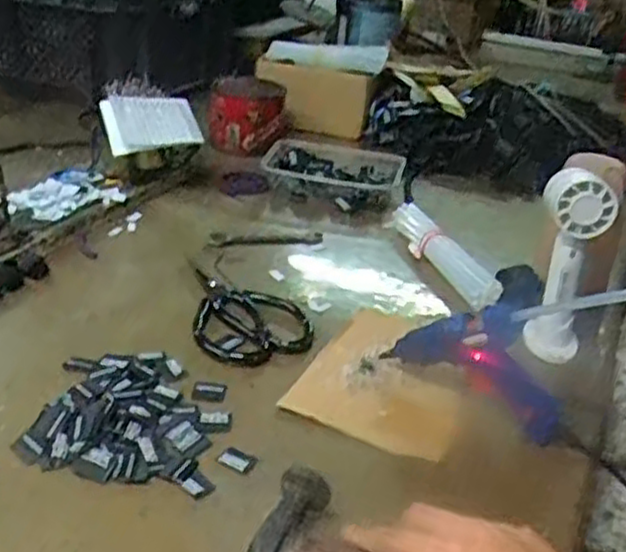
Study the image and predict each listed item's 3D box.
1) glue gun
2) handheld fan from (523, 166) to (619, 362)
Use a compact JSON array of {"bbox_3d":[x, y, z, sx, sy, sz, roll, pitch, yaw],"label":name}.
[{"bbox_3d":[0.123,0.065,0.573,0.136,0.088,0.027,20,32,23],"label":"glue gun"},{"bbox_3d":[0.220,-0.009,0.661,0.054,0.162,0.070,10,29,6],"label":"handheld fan"}]

